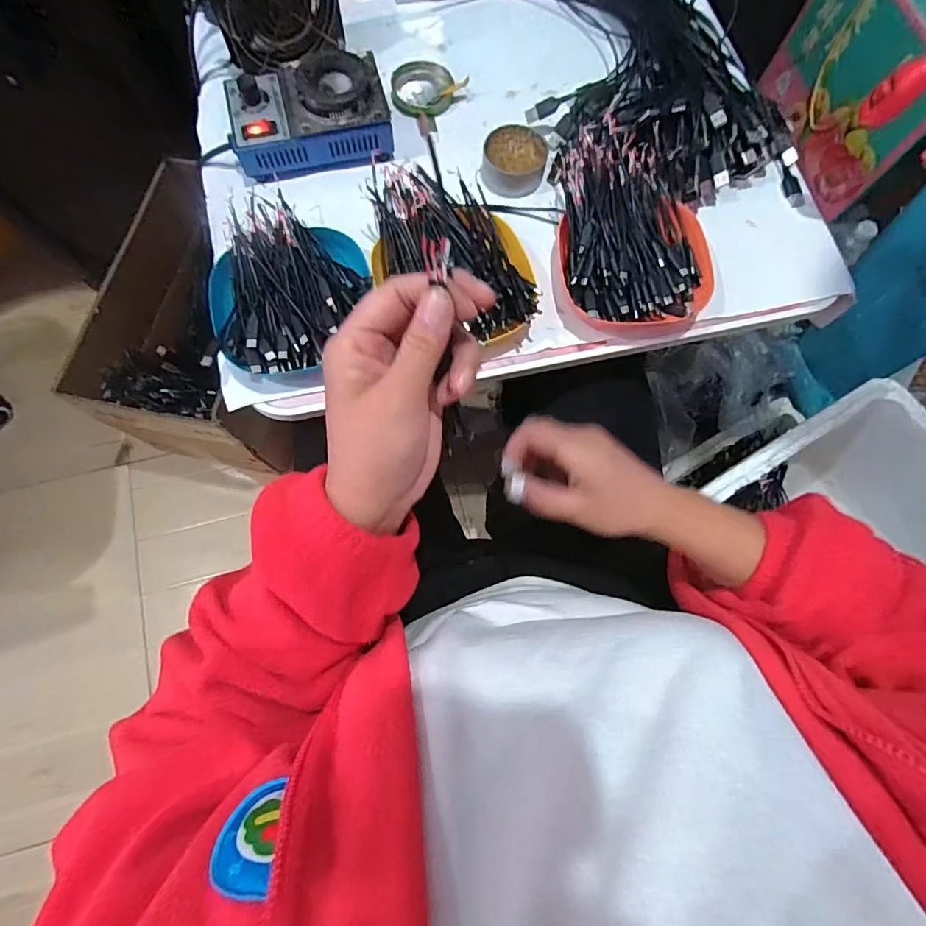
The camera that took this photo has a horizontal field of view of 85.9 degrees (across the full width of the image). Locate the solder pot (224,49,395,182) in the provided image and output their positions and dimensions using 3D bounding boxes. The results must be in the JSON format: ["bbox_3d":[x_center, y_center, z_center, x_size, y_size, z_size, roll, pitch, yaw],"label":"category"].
[{"bbox_3d":[-0.149,-0.342,0.483,0.148,0.050,0.098,-13,76,-5],"label":"solder pot"}]

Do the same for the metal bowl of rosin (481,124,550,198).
[{"bbox_3d":[0.052,-0.301,0.499,0.063,0.028,0.059,0,75,-2],"label":"metal bowl of rosin"}]

